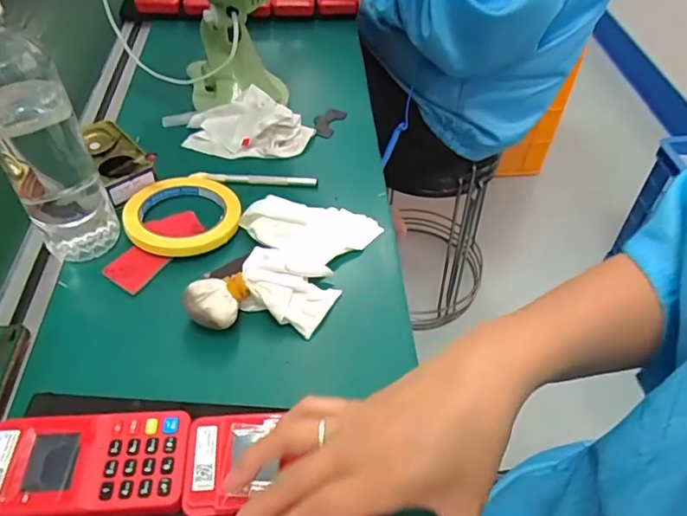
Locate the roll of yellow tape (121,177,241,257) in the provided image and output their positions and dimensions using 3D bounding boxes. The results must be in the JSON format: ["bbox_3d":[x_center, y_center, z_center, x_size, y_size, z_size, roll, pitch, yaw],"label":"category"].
[{"bbox_3d":[-0.148,-0.043,0.485,0.099,0.016,0.099,1,48,-1],"label":"roll of yellow tape"}]

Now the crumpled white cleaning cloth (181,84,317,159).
[{"bbox_3d":[-0.102,-0.143,0.575,0.128,0.041,0.085,13,49,10],"label":"crumpled white cleaning cloth"}]

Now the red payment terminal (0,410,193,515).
[{"bbox_3d":[-0.158,0.129,0.329,0.121,0.024,0.064,-3,48,-4],"label":"red payment terminal"}]

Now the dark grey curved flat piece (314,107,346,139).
[{"bbox_3d":[-0.019,-0.155,0.599,0.026,0.009,0.051,20,51,16],"label":"dark grey curved flat piece"}]

